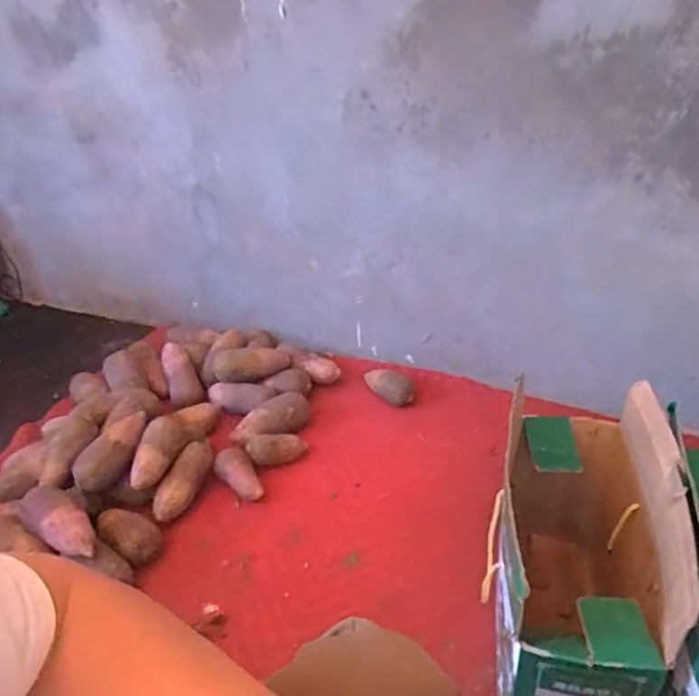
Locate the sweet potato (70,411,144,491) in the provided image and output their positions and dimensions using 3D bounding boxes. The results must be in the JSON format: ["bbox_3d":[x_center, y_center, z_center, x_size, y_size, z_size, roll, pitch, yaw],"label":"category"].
[{"bbox_3d":[-0.425,0.177,1.054,0.064,0.060,0.162,20,63,31],"label":"sweet potato"}]

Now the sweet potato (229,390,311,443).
[{"bbox_3d":[-0.159,0.150,1.216,0.173,0.057,0.076,-26,40,-31],"label":"sweet potato"}]

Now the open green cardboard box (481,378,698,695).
[{"bbox_3d":[0.279,0.258,0.747,0.166,0.335,0.382,6,34,14],"label":"open green cardboard box"}]

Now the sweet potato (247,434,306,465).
[{"bbox_3d":[-0.143,0.202,1.159,0.112,0.060,0.051,-6,33,-4],"label":"sweet potato"}]

